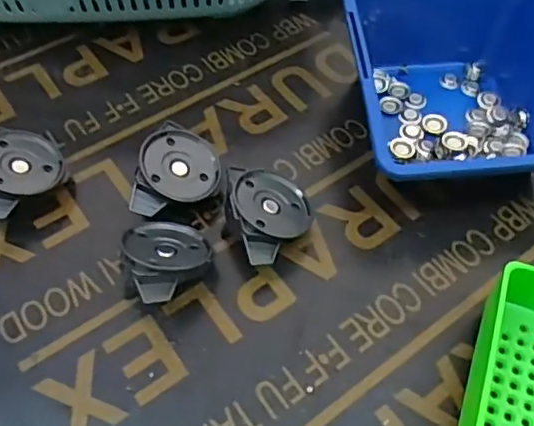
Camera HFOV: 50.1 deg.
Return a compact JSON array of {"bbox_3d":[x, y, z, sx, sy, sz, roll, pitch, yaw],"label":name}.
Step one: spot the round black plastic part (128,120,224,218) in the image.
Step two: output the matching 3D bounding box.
[{"bbox_3d":[-0.052,-0.023,0.303,0.050,0.016,0.046,-16,75,-30],"label":"round black plastic part"}]

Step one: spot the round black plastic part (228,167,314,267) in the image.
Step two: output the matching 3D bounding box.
[{"bbox_3d":[-0.003,0.001,0.288,0.042,0.014,0.050,45,49,6],"label":"round black plastic part"}]

